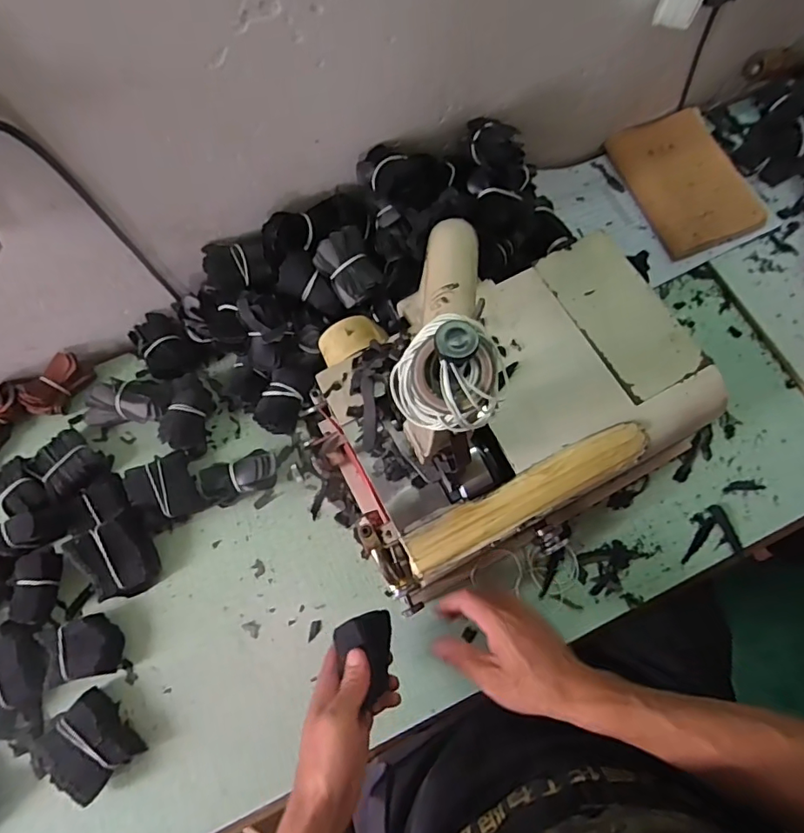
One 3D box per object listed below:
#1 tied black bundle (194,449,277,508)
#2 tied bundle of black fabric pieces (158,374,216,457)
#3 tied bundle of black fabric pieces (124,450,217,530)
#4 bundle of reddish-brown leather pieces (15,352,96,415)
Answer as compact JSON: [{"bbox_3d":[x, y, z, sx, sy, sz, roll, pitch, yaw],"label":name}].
[{"bbox_3d":[-0.178,0.068,0.584,0.095,0.057,0.047,-20,73,8],"label":"tied black bundle"},{"bbox_3d":[-0.253,-0.004,0.615,0.047,0.037,0.093,6,72,2],"label":"tied bundle of black fabric pieces"},{"bbox_3d":[-0.265,0.083,0.585,0.072,0.034,0.076,-29,74,-9],"label":"tied bundle of black fabric pieces"},{"bbox_3d":[-0.420,-0.038,0.627,0.040,0.048,0.081,23,71,37],"label":"bundle of reddish-brown leather pieces"}]

